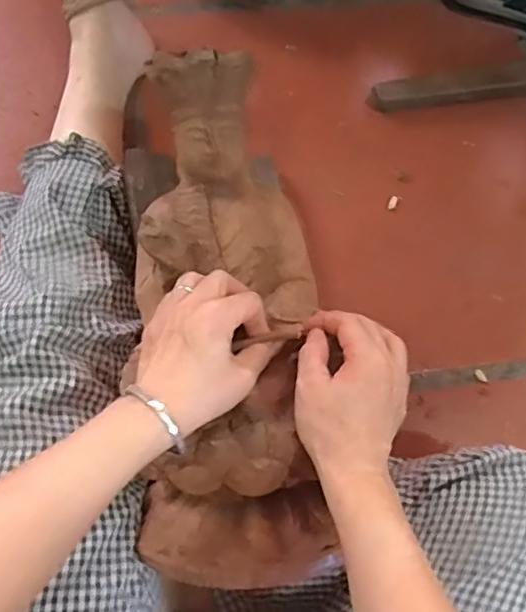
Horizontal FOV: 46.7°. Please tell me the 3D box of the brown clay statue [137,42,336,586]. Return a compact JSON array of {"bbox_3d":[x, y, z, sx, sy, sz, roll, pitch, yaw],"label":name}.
[{"bbox_3d":[-0.028,0.006,0.482,0.138,0.103,0.388,-3,77,-3],"label":"brown clay statue"}]

